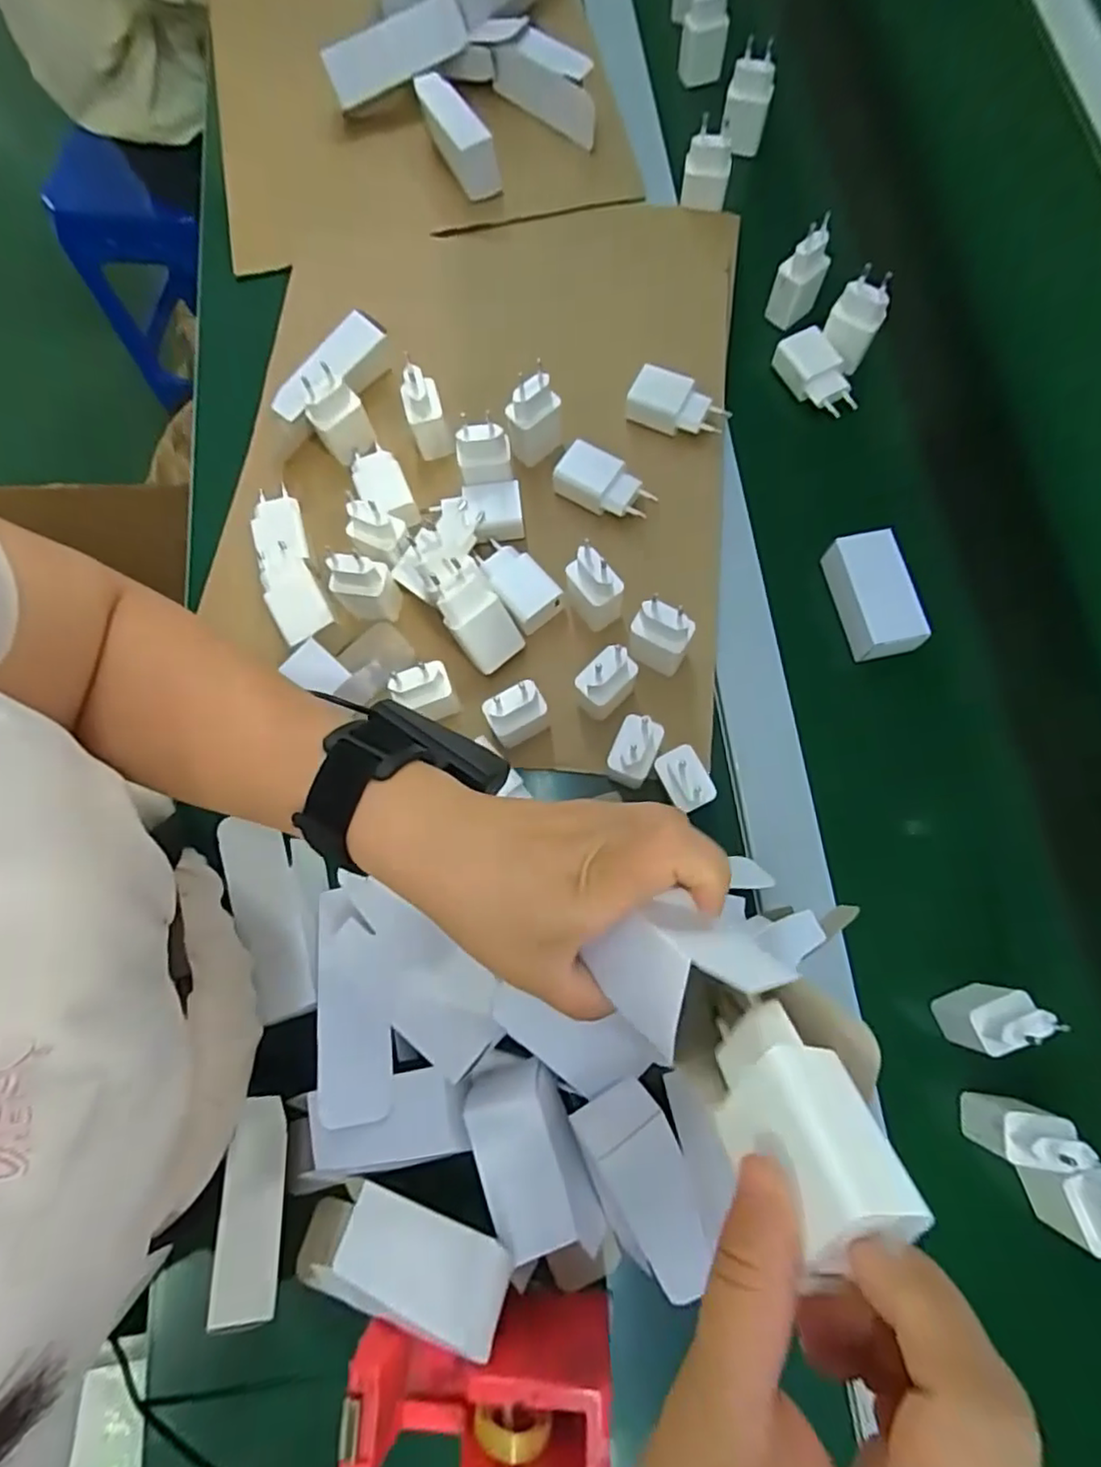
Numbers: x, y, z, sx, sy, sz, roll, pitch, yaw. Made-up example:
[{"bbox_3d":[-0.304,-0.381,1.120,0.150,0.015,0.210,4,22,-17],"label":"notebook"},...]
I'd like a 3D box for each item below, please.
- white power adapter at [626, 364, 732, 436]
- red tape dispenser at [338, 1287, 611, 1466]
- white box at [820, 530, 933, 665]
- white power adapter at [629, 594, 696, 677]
[{"bbox_3d":[0.102,-0.263,0.514,0.077,0.036,0.031,22,77,7],"label":"white power adapter"},{"bbox_3d":[-0.034,0.337,0.336,0.131,0.082,0.054,-3,75,1],"label":"red tape dispenser"},{"bbox_3d":[0.239,-0.103,0.473,0.045,0.031,0.090,-11,75,-2],"label":"white box"},{"bbox_3d":[0.076,-0.067,0.444,0.038,0.071,0.023,29,77,9],"label":"white power adapter"}]

